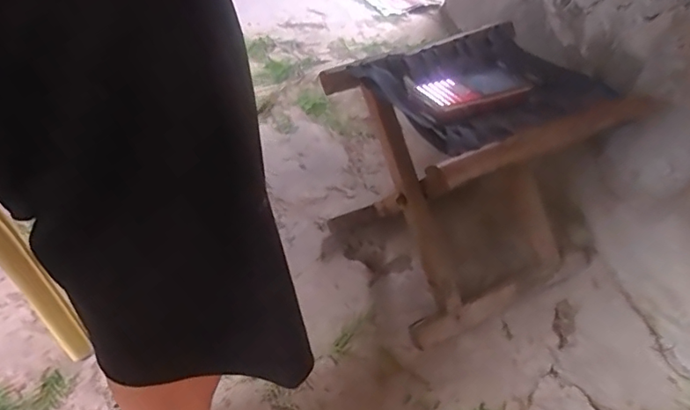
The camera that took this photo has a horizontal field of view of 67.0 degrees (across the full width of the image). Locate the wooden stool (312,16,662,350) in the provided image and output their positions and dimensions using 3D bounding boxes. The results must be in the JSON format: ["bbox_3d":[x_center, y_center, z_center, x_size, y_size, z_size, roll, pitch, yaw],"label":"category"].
[{"bbox_3d":[0.138,-0.032,0.616,0.247,0.251,0.223,-18,41,-22],"label":"wooden stool"}]

